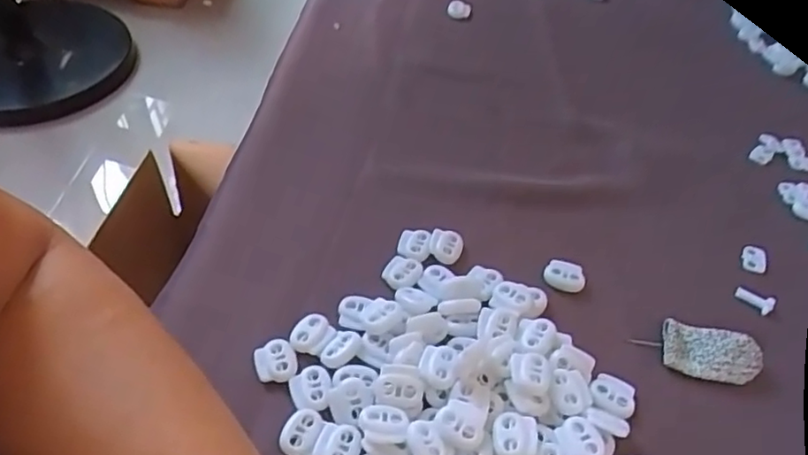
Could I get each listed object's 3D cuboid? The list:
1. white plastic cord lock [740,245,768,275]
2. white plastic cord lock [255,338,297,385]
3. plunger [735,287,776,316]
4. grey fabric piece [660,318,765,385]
[{"bbox_3d":[0.207,0.018,0.365,0.015,0.004,0.018,21,49,14],"label":"white plastic cord lock"},{"bbox_3d":[-0.062,0.065,0.300,0.020,0.006,0.020,-8,48,-12],"label":"white plastic cord lock"},{"bbox_3d":[0.193,0.040,0.343,0.019,0.010,0.009,33,53,24],"label":"plunger"},{"bbox_3d":[0.156,0.062,0.315,0.045,0.013,0.029,14,48,8],"label":"grey fabric piece"}]

